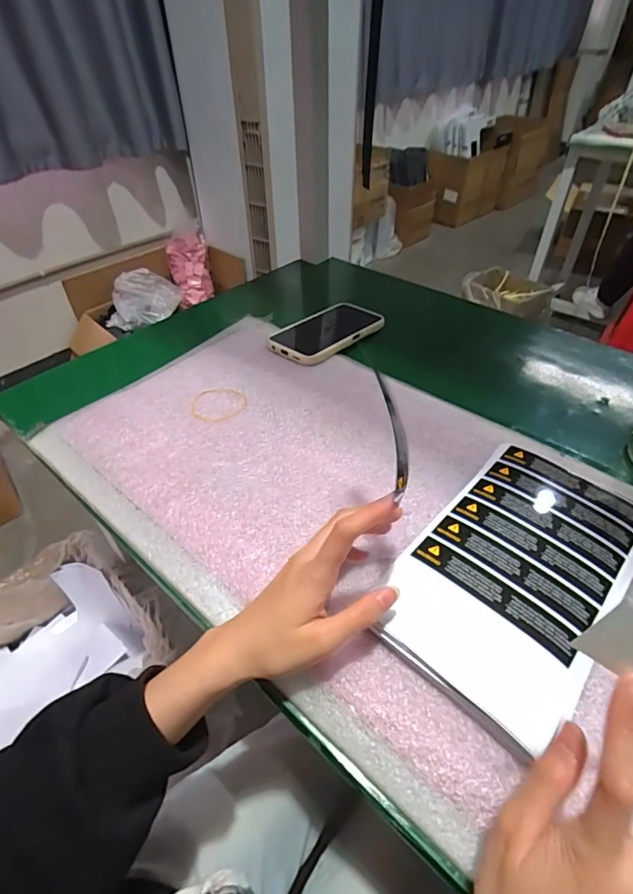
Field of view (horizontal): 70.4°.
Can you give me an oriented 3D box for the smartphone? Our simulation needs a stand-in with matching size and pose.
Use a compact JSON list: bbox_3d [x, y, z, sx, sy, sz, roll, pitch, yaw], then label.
[{"bbox_3d":[0.016,-0.164,0.612,0.085,0.009,0.178,32,52,27],"label":"smartphone"}]

